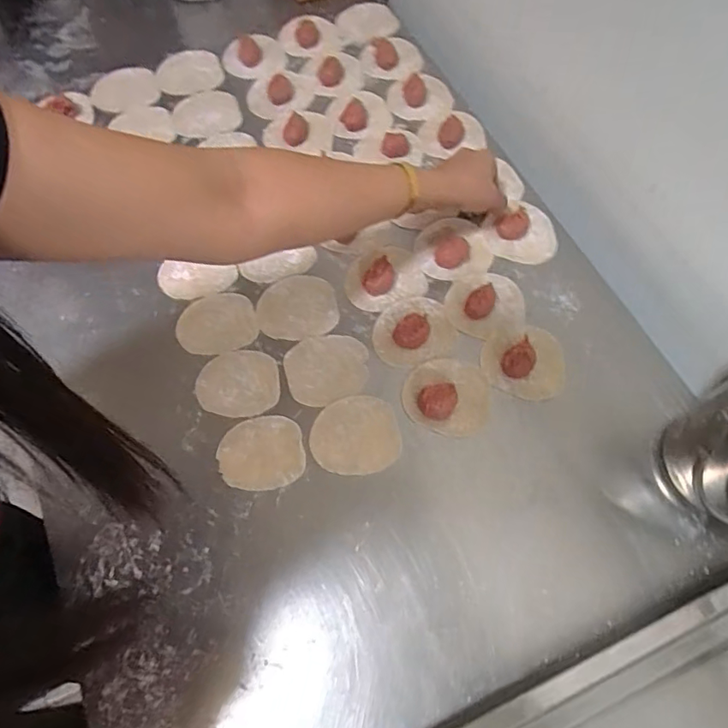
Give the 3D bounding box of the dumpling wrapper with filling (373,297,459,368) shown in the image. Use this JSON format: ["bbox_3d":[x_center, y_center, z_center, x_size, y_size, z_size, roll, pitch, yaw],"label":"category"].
[{"bbox_3d":[0.050,-0.036,0.529,0.081,0.026,0.071,-17,67,-8],"label":"dumpling wrapper with filling"}]

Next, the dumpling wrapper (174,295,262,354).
[{"bbox_3d":[-0.153,-0.041,0.541,0.081,0.004,0.068,-16,67,-5],"label":"dumpling wrapper"}]

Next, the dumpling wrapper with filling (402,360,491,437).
[{"bbox_3d":[0.082,0.030,0.507,0.083,0.016,0.076,0,66,-1],"label":"dumpling wrapper with filling"}]

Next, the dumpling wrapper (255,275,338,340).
[{"bbox_3d":[-0.071,-0.060,0.549,0.084,0.004,0.073,-14,67,-7],"label":"dumpling wrapper"}]

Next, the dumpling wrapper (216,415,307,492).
[{"bbox_3d":[-0.097,0.084,0.487,0.079,0.004,0.067,-13,69,-1],"label":"dumpling wrapper"}]

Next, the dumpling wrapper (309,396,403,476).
[{"bbox_3d":[-0.008,0.068,0.490,0.082,0.004,0.072,-12,66,-6],"label":"dumpling wrapper"}]

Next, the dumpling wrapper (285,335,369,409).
[{"bbox_3d":[-0.037,0.003,0.519,0.082,0.007,0.072,-21,68,-10],"label":"dumpling wrapper"}]

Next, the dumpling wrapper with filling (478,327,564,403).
[{"bbox_3d":[0.162,-0.006,0.514,0.082,0.026,0.076,0,66,-1],"label":"dumpling wrapper with filling"}]

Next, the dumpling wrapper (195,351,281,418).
[{"bbox_3d":[-0.125,0.020,0.515,0.079,0.004,0.068,-5,68,-3],"label":"dumpling wrapper"}]

